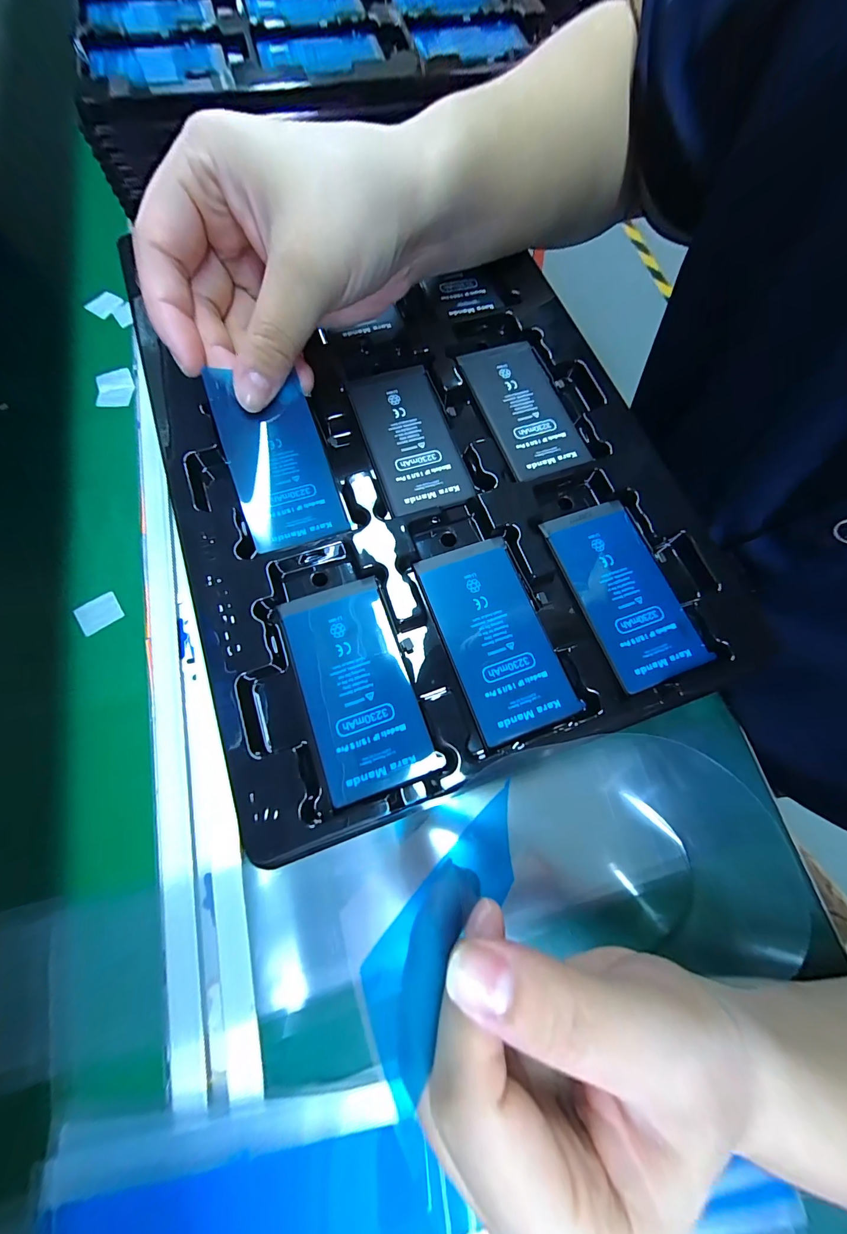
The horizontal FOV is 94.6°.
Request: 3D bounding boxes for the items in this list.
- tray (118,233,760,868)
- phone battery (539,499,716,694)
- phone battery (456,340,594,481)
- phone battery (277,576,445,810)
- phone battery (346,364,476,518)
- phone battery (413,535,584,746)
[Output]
[{"bbox_3d":[0.009,-0.060,0.183,0.229,0.027,0.241,-19,74,-5],"label":"tray"},{"bbox_3d":[0.091,-0.013,0.177,0.043,0.004,0.084,-20,74,-7],"label":"phone battery"},{"bbox_3d":[0.053,-0.112,0.206,0.044,0.004,0.083,-19,74,-7],"label":"phone battery"},{"bbox_3d":[-0.028,0.027,0.160,0.043,0.004,0.084,-20,74,-6],"label":"phone battery"},{"bbox_3d":[-0.008,-0.091,0.196,0.042,0.004,0.083,-18,74,-6],"label":"phone battery"},{"bbox_3d":[0.030,0.006,0.168,0.043,0.004,0.084,-20,74,-6],"label":"phone battery"}]

